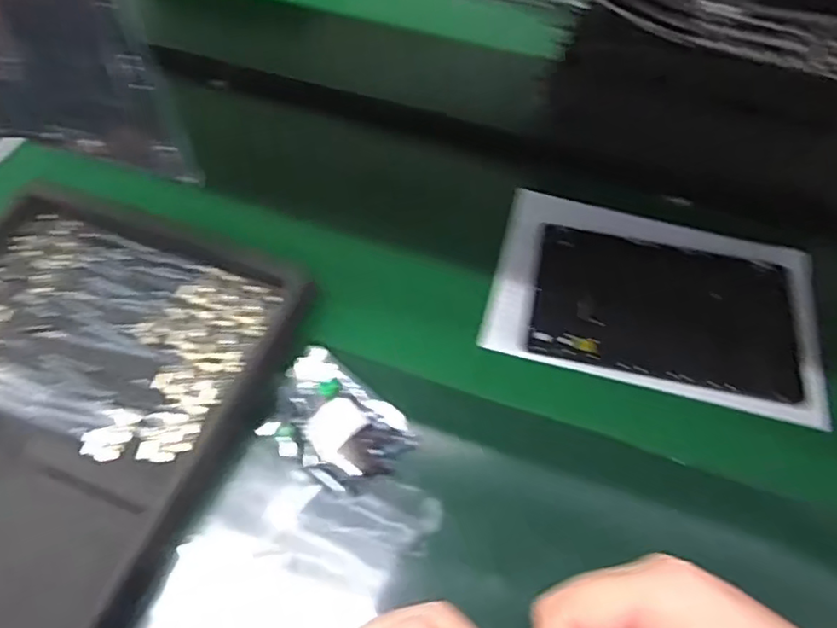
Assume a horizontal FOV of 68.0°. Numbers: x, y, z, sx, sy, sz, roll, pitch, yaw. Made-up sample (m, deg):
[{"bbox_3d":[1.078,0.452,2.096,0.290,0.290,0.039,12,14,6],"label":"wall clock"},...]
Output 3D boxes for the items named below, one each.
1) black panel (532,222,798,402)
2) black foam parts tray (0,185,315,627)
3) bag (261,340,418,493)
[{"bbox_3d":[0.225,-0.008,0.566,0.229,0.012,0.149,12,54,7],"label":"black panel"},{"bbox_3d":[-0.309,0.091,0.466,0.306,0.038,0.430,18,55,11],"label":"black foam parts tray"},{"bbox_3d":[-0.068,0.087,0.488,0.119,0.021,0.083,36,60,22],"label":"bag"}]

